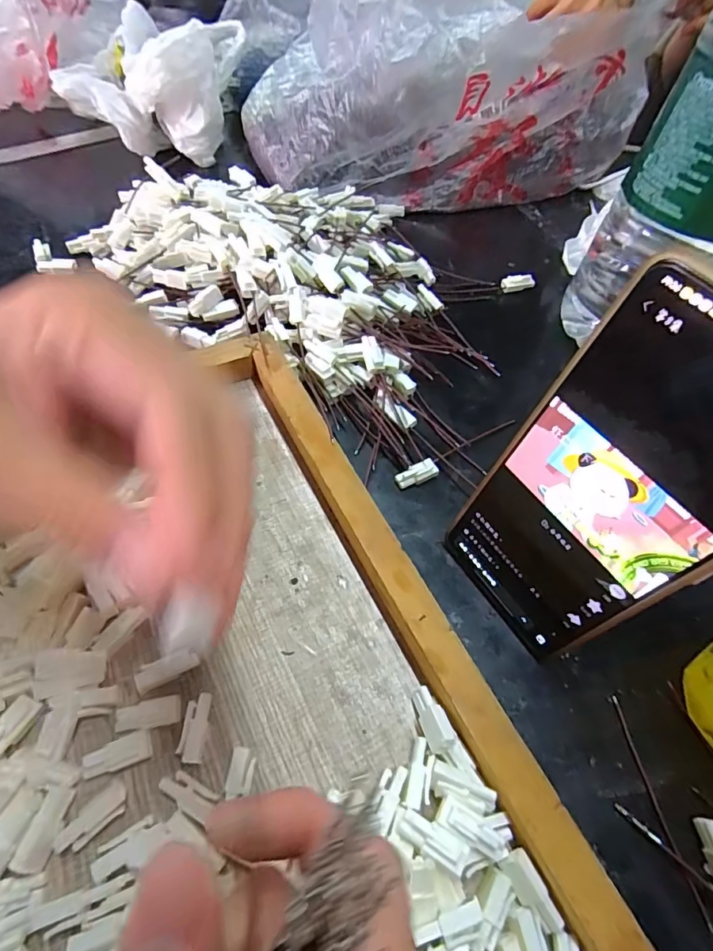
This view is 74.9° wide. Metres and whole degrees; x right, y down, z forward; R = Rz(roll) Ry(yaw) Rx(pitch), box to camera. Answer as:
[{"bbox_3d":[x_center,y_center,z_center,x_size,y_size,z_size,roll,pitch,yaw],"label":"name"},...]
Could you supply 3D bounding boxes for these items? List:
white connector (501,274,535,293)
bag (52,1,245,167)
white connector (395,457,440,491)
[{"bbox_3d":[0.136,-0.162,0.392,0.028,0.009,0.011,-3,58,-9],"label":"white connector"},{"bbox_3d":[-0.192,-0.382,0.450,0.146,0.087,0.122,13,57,2],"label":"bag"},{"bbox_3d":[0.036,-0.001,0.278,0.026,0.007,0.010,-18,61,-17],"label":"white connector"}]

